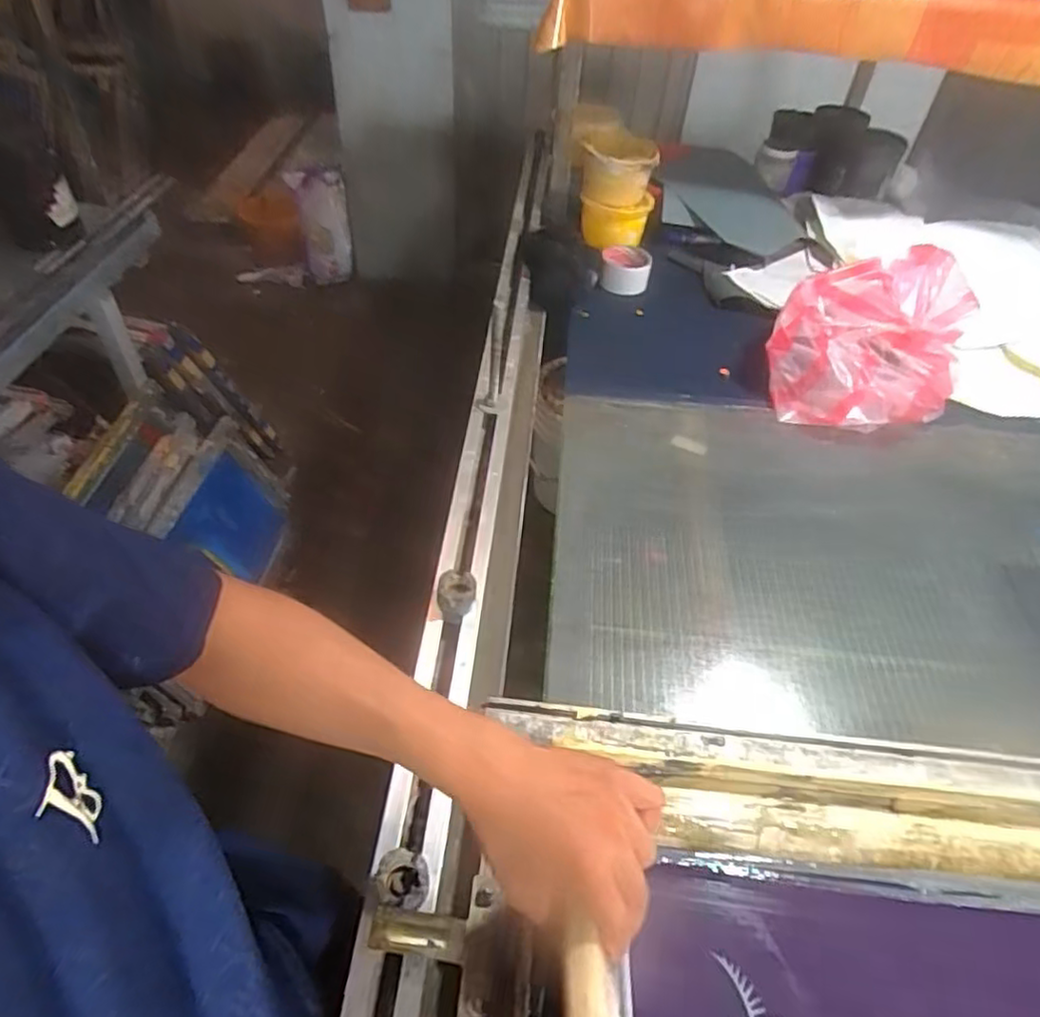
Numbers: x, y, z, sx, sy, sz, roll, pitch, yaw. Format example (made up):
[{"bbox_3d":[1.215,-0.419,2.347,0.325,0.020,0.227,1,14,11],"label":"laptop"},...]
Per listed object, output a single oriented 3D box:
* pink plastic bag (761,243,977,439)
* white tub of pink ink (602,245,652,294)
[{"bbox_3d":[0.480,-0.230,0.917,0.246,0.168,0.220,13,47,8],"label":"pink plastic bag"},{"bbox_3d":[0.185,-0.424,1.159,0.081,0.053,0.095,9,47,5],"label":"white tub of pink ink"}]

